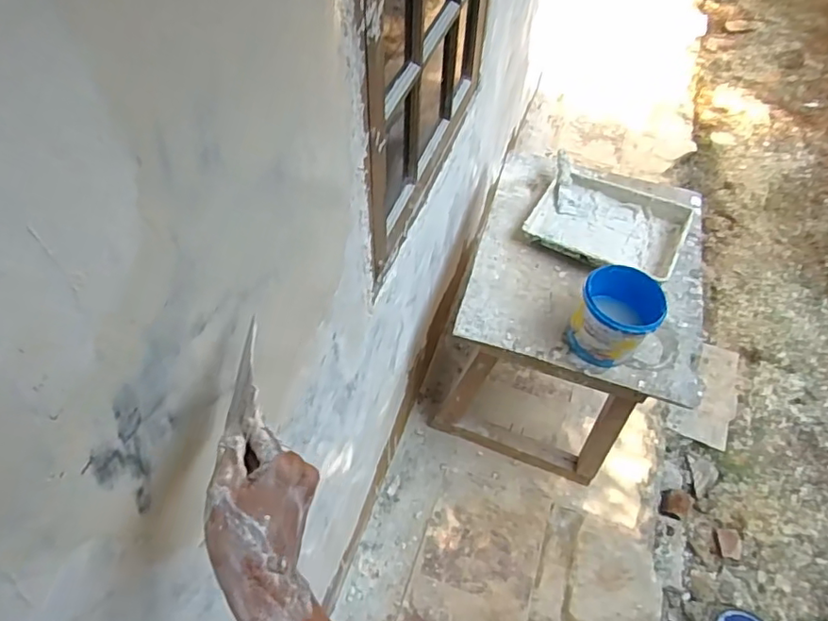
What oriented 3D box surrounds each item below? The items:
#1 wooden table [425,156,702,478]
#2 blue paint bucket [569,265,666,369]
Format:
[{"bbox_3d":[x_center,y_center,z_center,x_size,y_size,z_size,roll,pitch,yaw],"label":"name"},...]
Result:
[{"bbox_3d":[0.435,0.003,1.607,0.535,0.516,0.700,15,54,10],"label":"wooden table"},{"bbox_3d":[0.421,0.018,1.202,0.157,0.152,0.154,1,53,-1],"label":"blue paint bucket"}]

